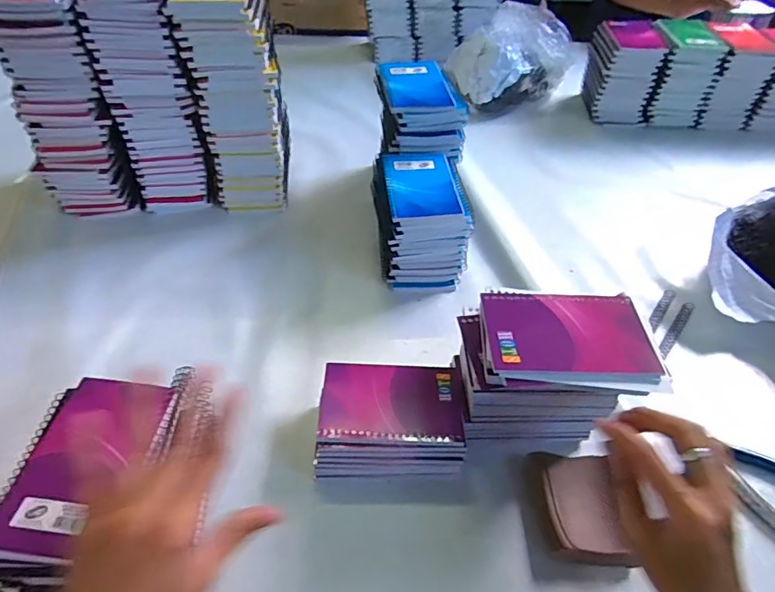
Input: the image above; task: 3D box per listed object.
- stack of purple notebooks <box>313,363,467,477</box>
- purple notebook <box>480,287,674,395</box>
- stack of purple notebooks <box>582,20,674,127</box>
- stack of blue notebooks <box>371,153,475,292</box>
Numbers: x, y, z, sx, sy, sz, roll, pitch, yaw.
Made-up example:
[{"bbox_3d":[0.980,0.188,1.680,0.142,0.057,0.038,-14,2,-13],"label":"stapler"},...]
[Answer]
[{"bbox_3d":[0.003,0.118,0.451,0.129,0.041,0.099,0,46,-3],"label":"stack of purple notebooks"},{"bbox_3d":[0.145,0.031,0.385,0.134,0.012,0.090,4,46,1],"label":"purple notebook"},{"bbox_3d":[0.438,-0.416,0.919,0.111,0.162,0.129,3,46,0],"label":"stack of purple notebooks"},{"bbox_3d":[0.040,-0.097,0.618,0.097,0.116,0.143,-4,47,-7],"label":"stack of blue notebooks"}]

